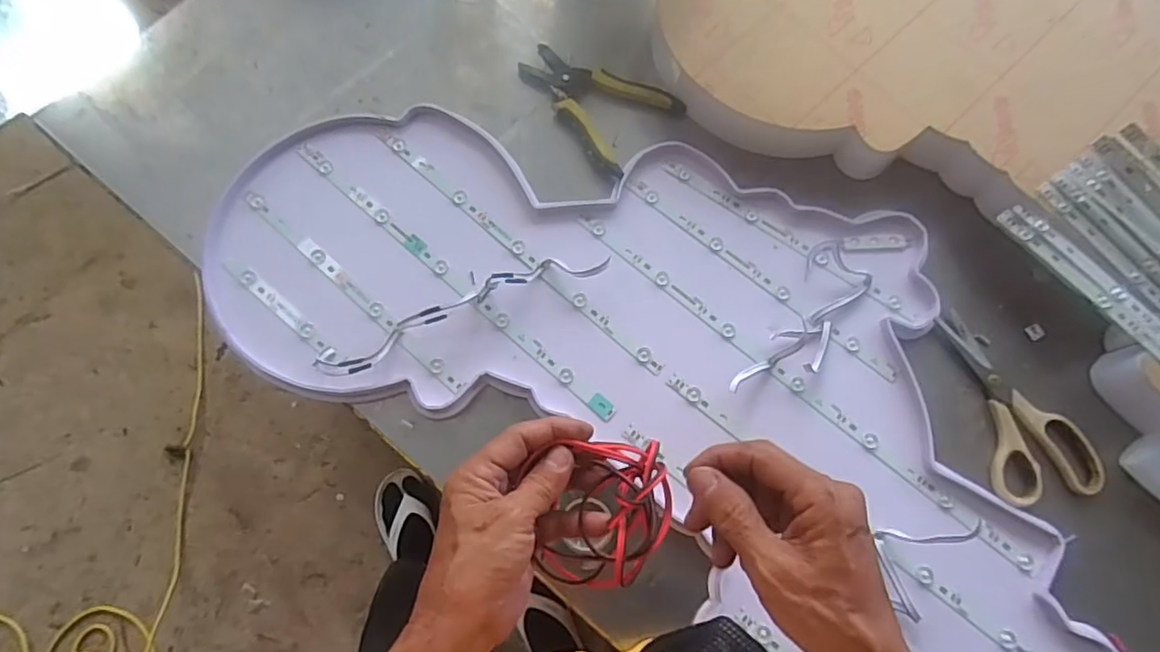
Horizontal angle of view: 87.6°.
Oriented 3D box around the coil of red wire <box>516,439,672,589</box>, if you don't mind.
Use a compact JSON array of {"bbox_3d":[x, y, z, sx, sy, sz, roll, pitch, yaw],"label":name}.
[{"bbox_3d":[0.015,0.119,0.385,0.089,0.023,0.086,0,73,-1],"label":"coil of red wire"}]

